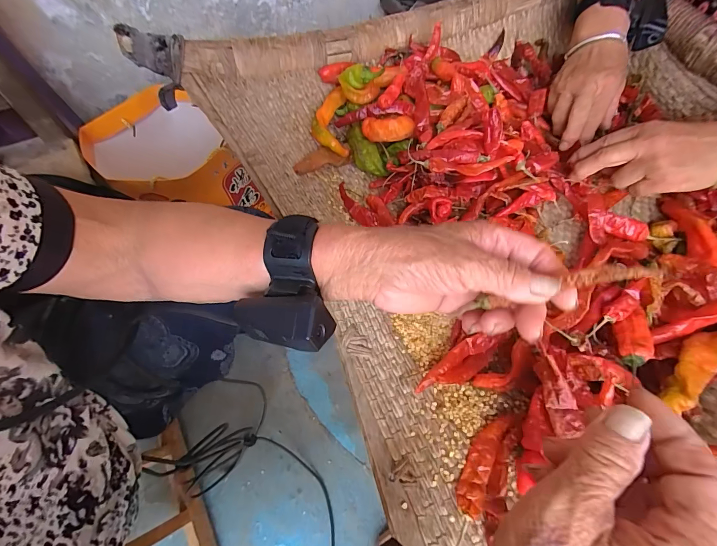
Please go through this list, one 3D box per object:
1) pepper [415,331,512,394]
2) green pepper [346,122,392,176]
[{"bbox_3d":[0.096,0.079,0.309,0.099,0.016,0.026,-31,66,-16],"label":"pepper"},{"bbox_3d":[0.007,-0.146,0.410,0.025,0.024,0.074,-29,81,-15],"label":"green pepper"}]

